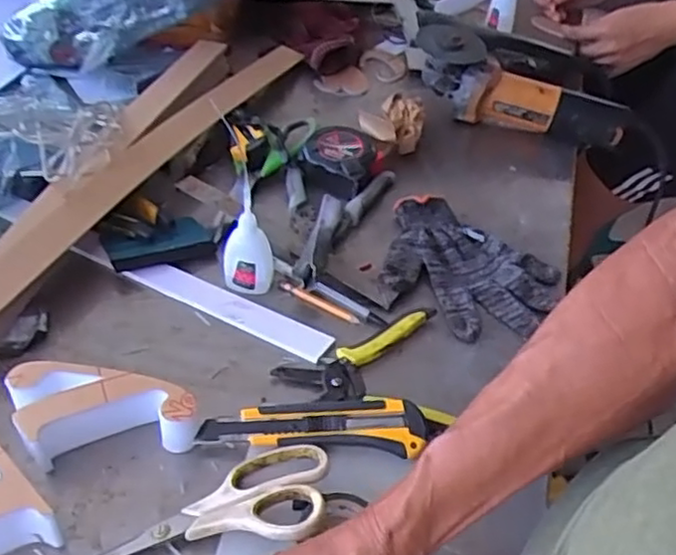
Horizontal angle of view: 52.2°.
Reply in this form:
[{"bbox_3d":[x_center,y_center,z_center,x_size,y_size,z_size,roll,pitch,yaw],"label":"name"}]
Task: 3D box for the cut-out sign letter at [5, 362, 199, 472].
[{"bbox_3d":[-0.171,0.097,0.510,0.126,0.044,0.063,-5,44,-12],"label":"cut-out sign letter"}]

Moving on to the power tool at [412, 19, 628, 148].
[{"bbox_3d":[0.227,-0.236,0.886,0.279,0.079,0.094,23,44,0],"label":"power tool"}]

